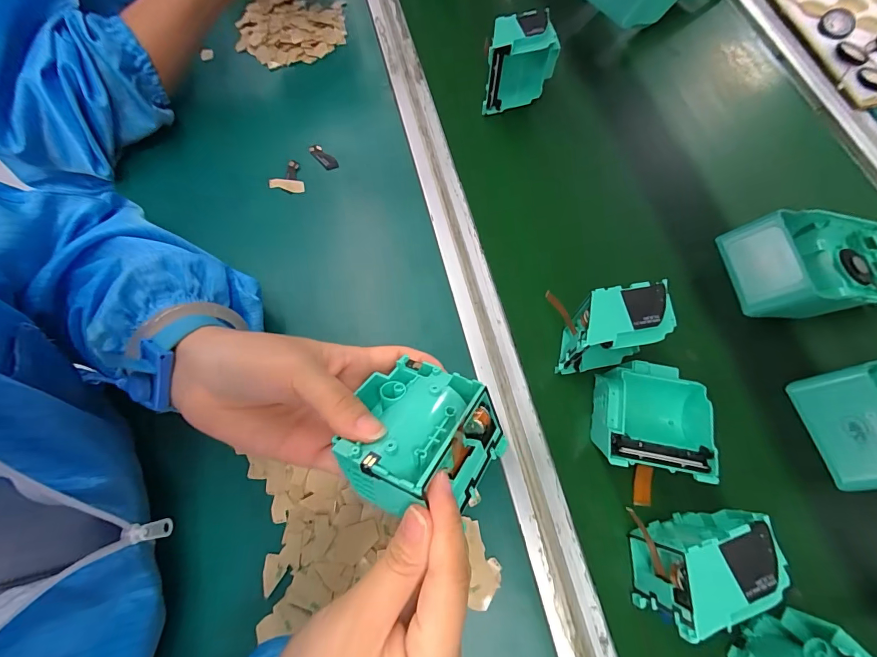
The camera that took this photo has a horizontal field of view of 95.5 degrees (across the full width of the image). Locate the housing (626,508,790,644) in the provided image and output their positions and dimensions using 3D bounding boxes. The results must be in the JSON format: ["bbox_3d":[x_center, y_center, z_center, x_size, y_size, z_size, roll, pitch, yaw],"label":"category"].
[{"bbox_3d":[0.162,0.147,0.256,0.077,0.088,0.047,-18,70,-5],"label":"housing"}]

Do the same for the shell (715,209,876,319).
[{"bbox_3d":[0.342,-0.053,0.336,0.196,0.057,0.087,-4,69,0],"label":"shell"}]

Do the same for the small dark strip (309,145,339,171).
[{"bbox_3d":[-0.118,-0.176,0.412,0.012,0.010,0.035,-41,74,-13],"label":"small dark strip"}]

